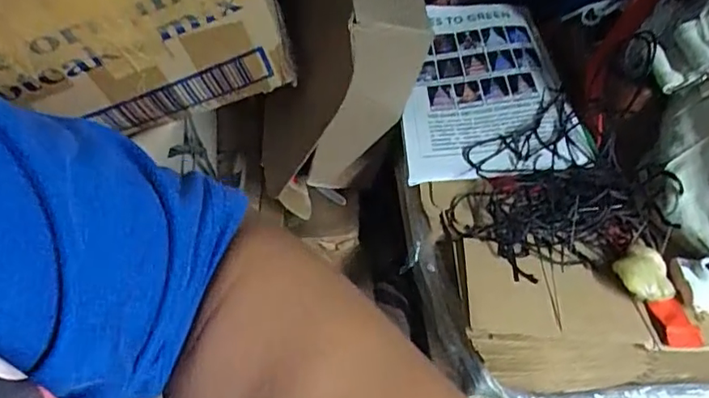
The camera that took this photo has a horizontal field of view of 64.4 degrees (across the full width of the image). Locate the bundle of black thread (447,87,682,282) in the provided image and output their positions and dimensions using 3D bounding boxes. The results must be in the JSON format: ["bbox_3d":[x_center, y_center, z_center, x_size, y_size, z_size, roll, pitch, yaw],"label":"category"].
[{"bbox_3d":[0.155,-0.007,0.460,0.152,0.041,0.154,-20,49,-17],"label":"bundle of black thread"}]

